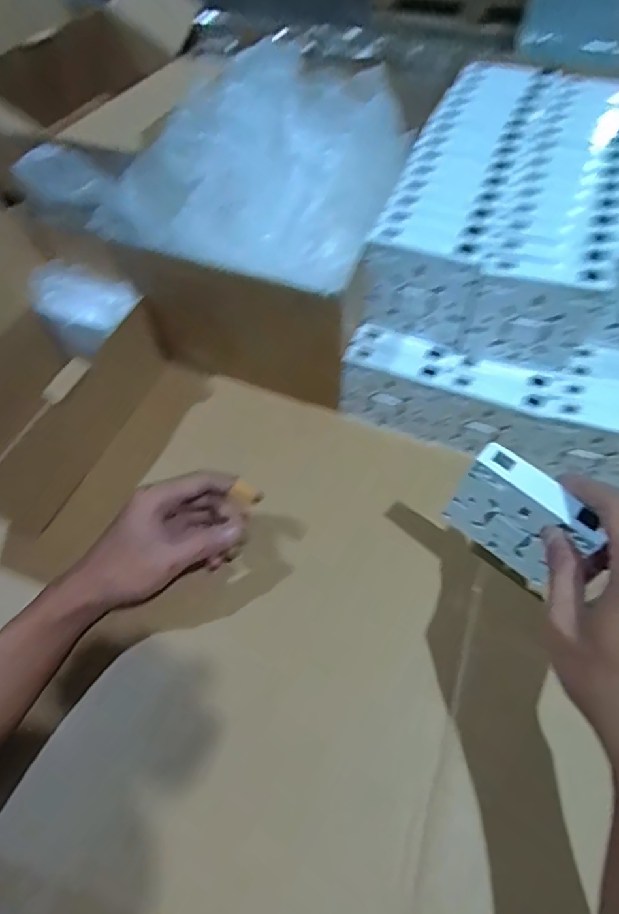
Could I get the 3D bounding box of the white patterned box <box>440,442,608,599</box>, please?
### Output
[{"bbox_3d":[0.140,0.045,0.342,0.021,0.090,0.086,-38,64,-21],"label":"white patterned box"}]

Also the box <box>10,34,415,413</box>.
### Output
[{"bbox_3d":[-0.060,-0.243,0.516,0.291,0.208,0.272,17,59,12],"label":"box"}]

